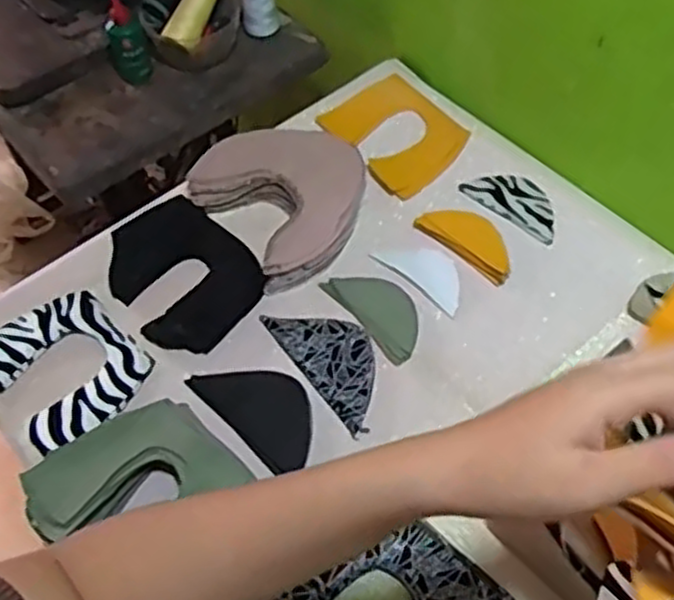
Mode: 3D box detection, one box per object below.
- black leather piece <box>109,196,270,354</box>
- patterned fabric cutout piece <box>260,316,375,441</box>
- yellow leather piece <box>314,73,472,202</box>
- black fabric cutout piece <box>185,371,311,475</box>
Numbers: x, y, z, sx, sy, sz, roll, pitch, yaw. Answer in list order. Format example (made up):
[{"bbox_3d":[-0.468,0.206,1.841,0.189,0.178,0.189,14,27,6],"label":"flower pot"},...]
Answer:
[{"bbox_3d":[-0.161,-0.031,0.775,0.167,0.019,0.127,38,65,24],"label":"black leather piece"},{"bbox_3d":[0.001,0.054,0.718,0.070,0.004,0.148,-30,60,-17],"label":"patterned fabric cutout piece"},{"bbox_3d":[0.068,-0.194,0.877,0.124,0.014,0.149,-34,61,-20],"label":"yellow leather piece"},{"bbox_3d":[-0.067,0.094,0.695,0.066,0.011,0.124,-40,63,-22],"label":"black fabric cutout piece"}]

